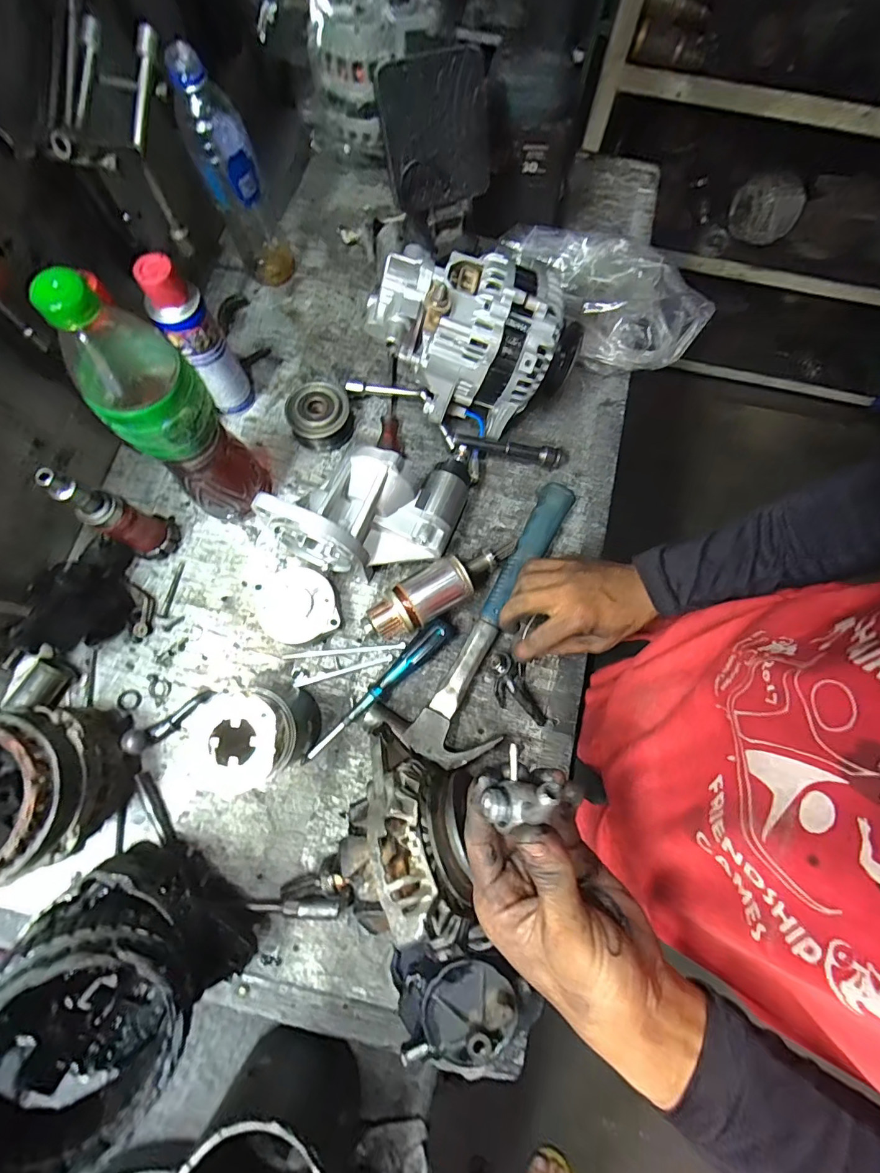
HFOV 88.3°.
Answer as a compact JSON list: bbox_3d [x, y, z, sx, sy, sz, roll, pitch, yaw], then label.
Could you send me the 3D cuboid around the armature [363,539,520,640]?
[{"bbox_3d":[0.003,0.000,0.477,0.171,0.052,0.050,-31,77,-10],"label":"armature"}]

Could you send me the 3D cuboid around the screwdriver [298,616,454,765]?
[{"bbox_3d":[-0.060,0.105,0.459,0.026,0.028,0.189,44,79,9],"label":"screwdriver"}]

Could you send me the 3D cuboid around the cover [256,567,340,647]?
[{"bbox_3d":[-0.148,0.018,0.476,0.077,0.035,0.085,-14,75,-5],"label":"cover"}]

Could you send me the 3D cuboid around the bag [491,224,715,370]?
[{"bbox_3d":[0.184,-0.364,0.561,0.273,0.085,0.109,37,78,8],"label":"bag"}]

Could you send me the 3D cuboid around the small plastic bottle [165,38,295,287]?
[{"bbox_3d":[-0.226,-0.445,0.499,0.064,0.217,0.052,-20,77,-6],"label":"small plastic bottle"}]

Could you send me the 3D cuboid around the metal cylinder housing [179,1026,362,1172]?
[{"bbox_3d":[-0.123,0.429,0.337,0.110,0.102,0.104,20,76,3],"label":"metal cylinder housing"}]

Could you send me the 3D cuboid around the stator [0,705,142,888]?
[{"bbox_3d":[-0.350,0.172,0.386,0.126,0.123,0.125,0,76,-1],"label":"stator"}]

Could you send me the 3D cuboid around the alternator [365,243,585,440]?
[{"bbox_3d":[0.035,-0.255,0.494,0.213,0.153,0.125,17,74,3],"label":"alternator"}]

